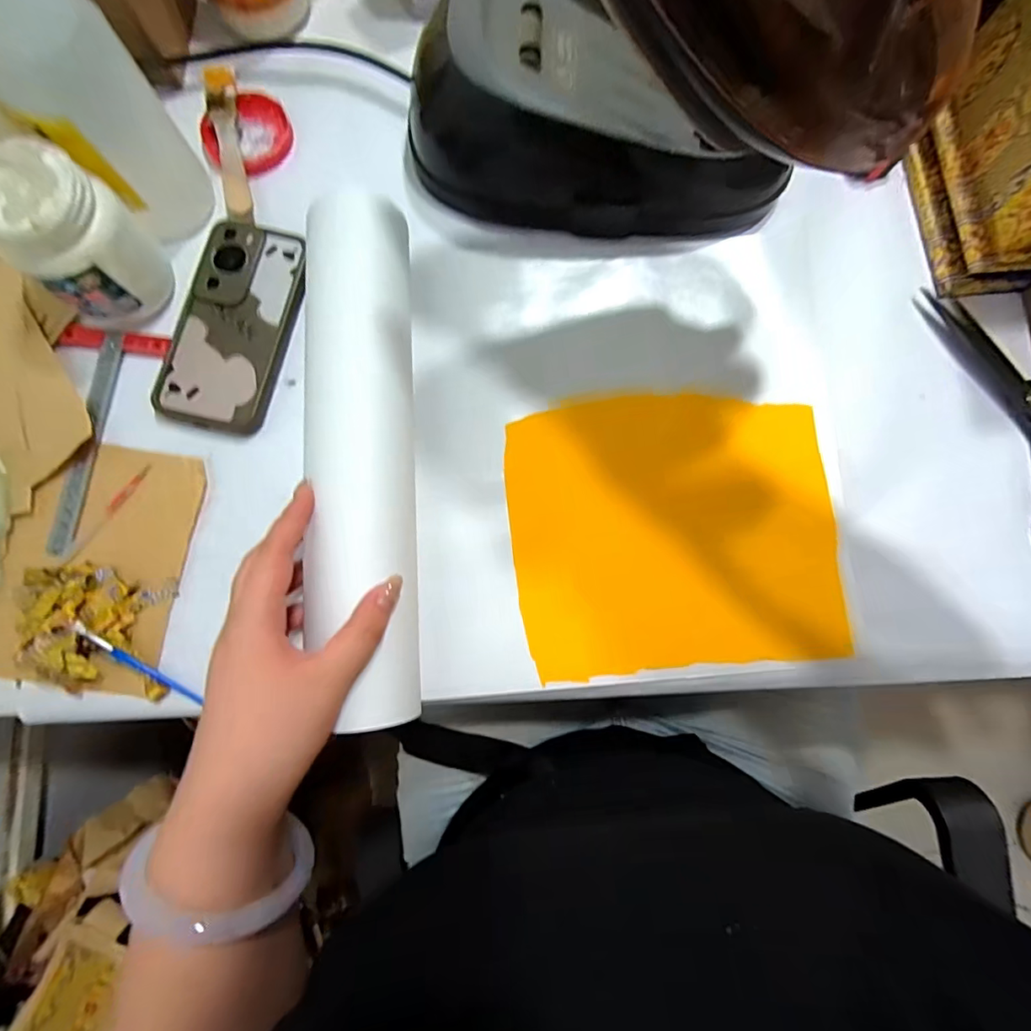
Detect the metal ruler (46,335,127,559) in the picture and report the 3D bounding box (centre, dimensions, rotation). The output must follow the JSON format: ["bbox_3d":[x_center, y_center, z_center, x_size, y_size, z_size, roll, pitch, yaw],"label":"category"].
[{"bbox_3d":[-0.315,-0.055,0.360,0.017,0.007,0.167,6,81,-2],"label":"metal ruler"}]

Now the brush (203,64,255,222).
[{"bbox_3d":[-0.229,-0.303,0.394,0.023,0.012,0.149,-14,82,-5],"label":"brush"}]

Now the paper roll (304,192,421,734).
[{"bbox_3d":[-0.100,-0.042,0.317,0.063,0.054,0.333,-3,86,-3],"label":"paper roll"}]

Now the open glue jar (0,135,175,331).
[{"bbox_3d":[-0.298,-0.190,0.332,0.077,0.088,0.074,0,81,-3],"label":"open glue jar"}]

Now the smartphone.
[{"bbox_3d":[-0.212,-0.144,0.374,0.079,0.010,0.162,12,80,-1],"label":"smartphone"}]

